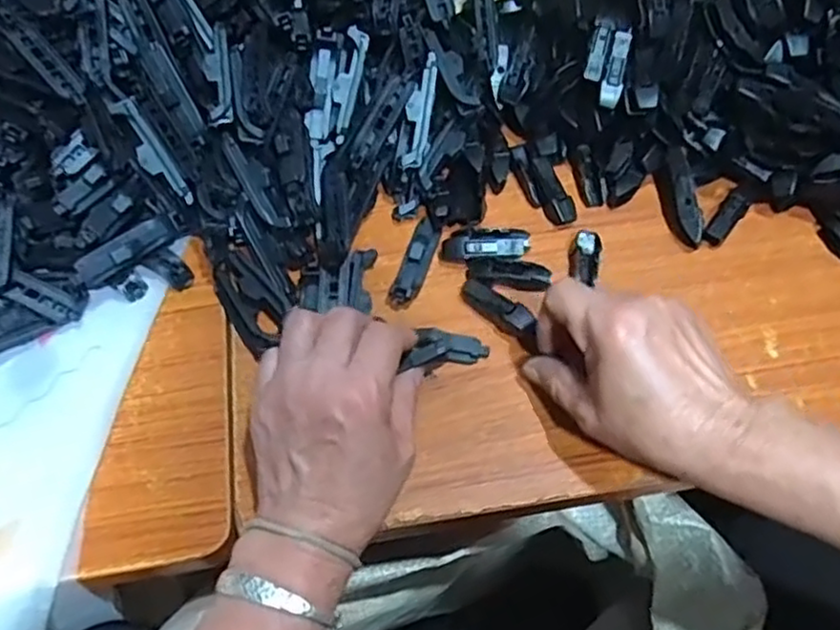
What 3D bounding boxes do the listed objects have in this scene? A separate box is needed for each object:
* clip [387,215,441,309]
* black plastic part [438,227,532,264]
[{"bbox_3d":[-0.003,-0.036,0.455,0.017,0.014,0.069,19,62,12],"label":"clip"},{"bbox_3d":[0.044,-0.047,0.459,0.060,0.017,0.023,1,60,2],"label":"black plastic part"}]

